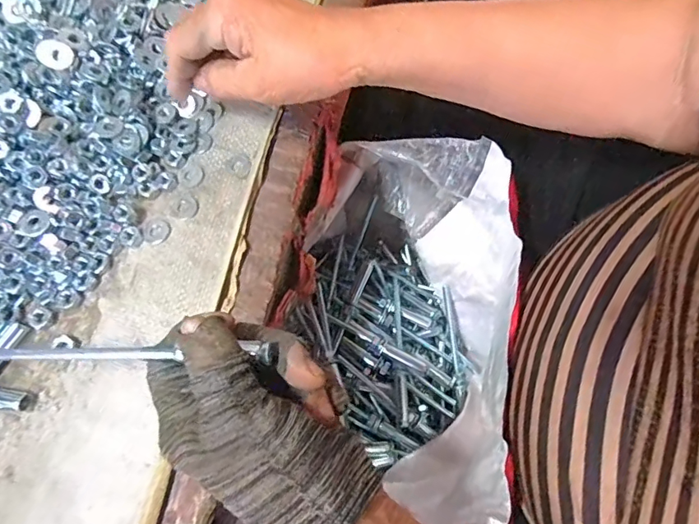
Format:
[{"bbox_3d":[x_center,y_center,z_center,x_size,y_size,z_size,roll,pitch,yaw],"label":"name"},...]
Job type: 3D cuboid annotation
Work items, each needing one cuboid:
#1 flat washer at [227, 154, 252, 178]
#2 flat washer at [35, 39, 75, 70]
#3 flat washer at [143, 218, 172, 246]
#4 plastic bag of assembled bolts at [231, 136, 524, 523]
[{"bbox_3d":[-0.080,-0.070,0.351,0.017,0.004,0.018,0,71,1],"label":"flat washer"},{"bbox_3d":[-0.209,-0.148,0.346,0.025,0.004,0.020,18,85,-13],"label":"flat washer"},{"bbox_3d":[-0.133,-0.022,0.335,0.019,0.004,0.017,-40,75,-11],"label":"flat washer"},{"bbox_3d":[0.050,0.050,0.445,0.188,0.171,0.270,11,72,5],"label":"plastic bag of assembled bolts"}]

